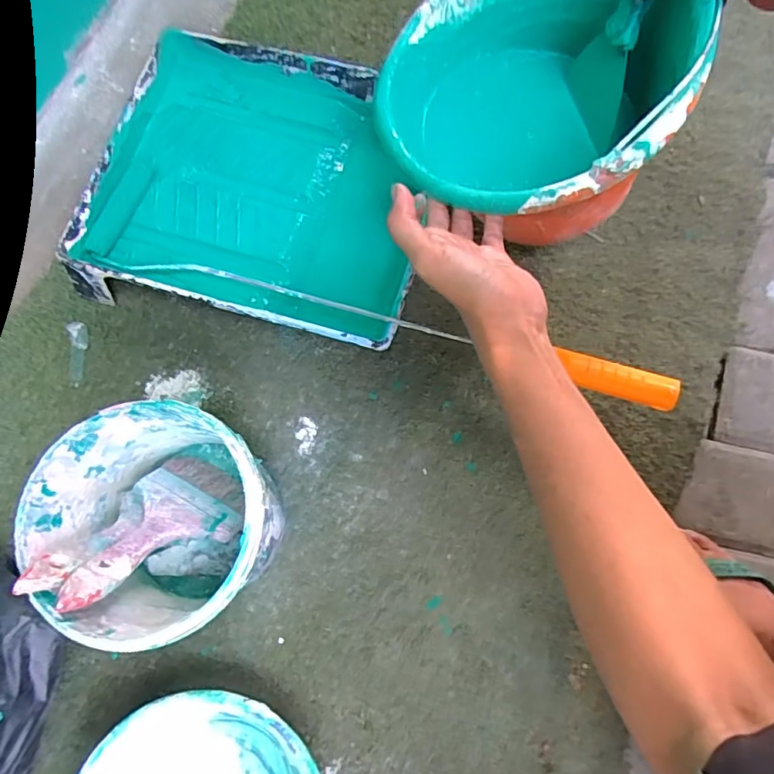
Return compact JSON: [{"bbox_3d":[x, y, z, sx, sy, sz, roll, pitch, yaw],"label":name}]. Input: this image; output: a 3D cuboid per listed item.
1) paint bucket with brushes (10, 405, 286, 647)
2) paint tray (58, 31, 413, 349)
[{"bbox_3d":[-0.170,0.107,0.444,0.162,0.171,0.155,0,76,1],"label":"paint bucket with brushes"},{"bbox_3d":[-0.126,-0.207,0.572,0.326,0.068,0.291,13,77,4],"label":"paint tray"}]

